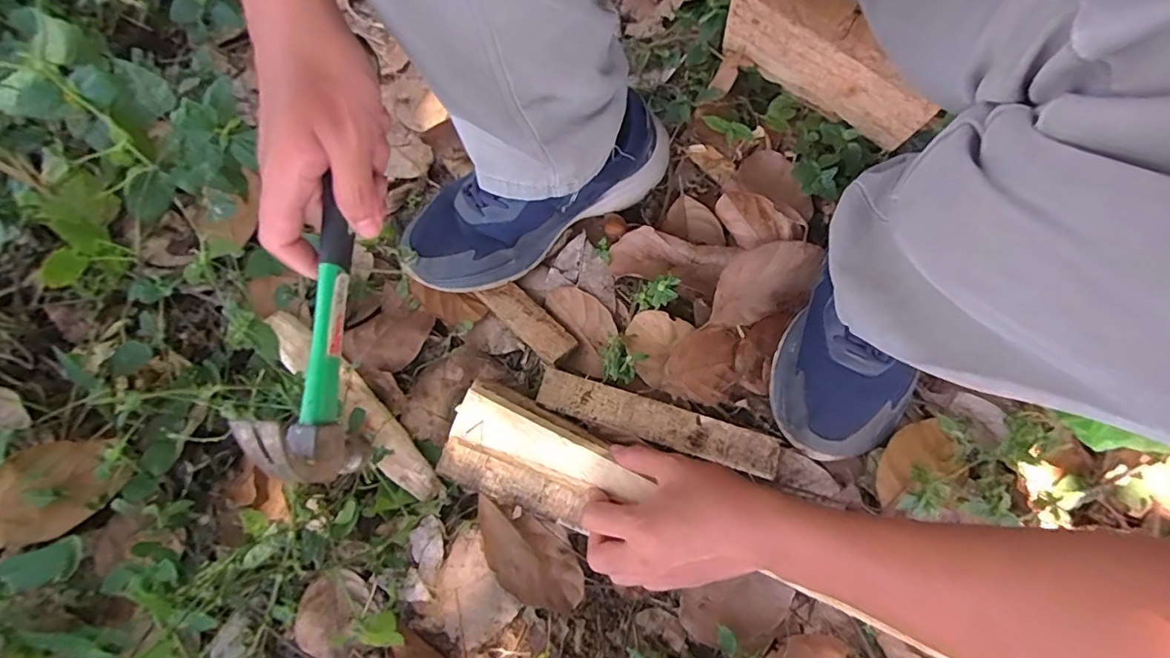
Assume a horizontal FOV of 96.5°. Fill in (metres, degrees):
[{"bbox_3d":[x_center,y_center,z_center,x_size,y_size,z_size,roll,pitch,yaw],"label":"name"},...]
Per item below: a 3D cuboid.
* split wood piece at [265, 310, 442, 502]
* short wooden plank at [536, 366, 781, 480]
[{"bbox_3d":[-0.204,0.068,0.462,0.035,0.022,0.209,-42,90,-10],"label":"split wood piece"},{"bbox_3d":[0.064,0.082,0.464,0.212,0.017,0.036,17,74,7],"label":"short wooden plank"}]

